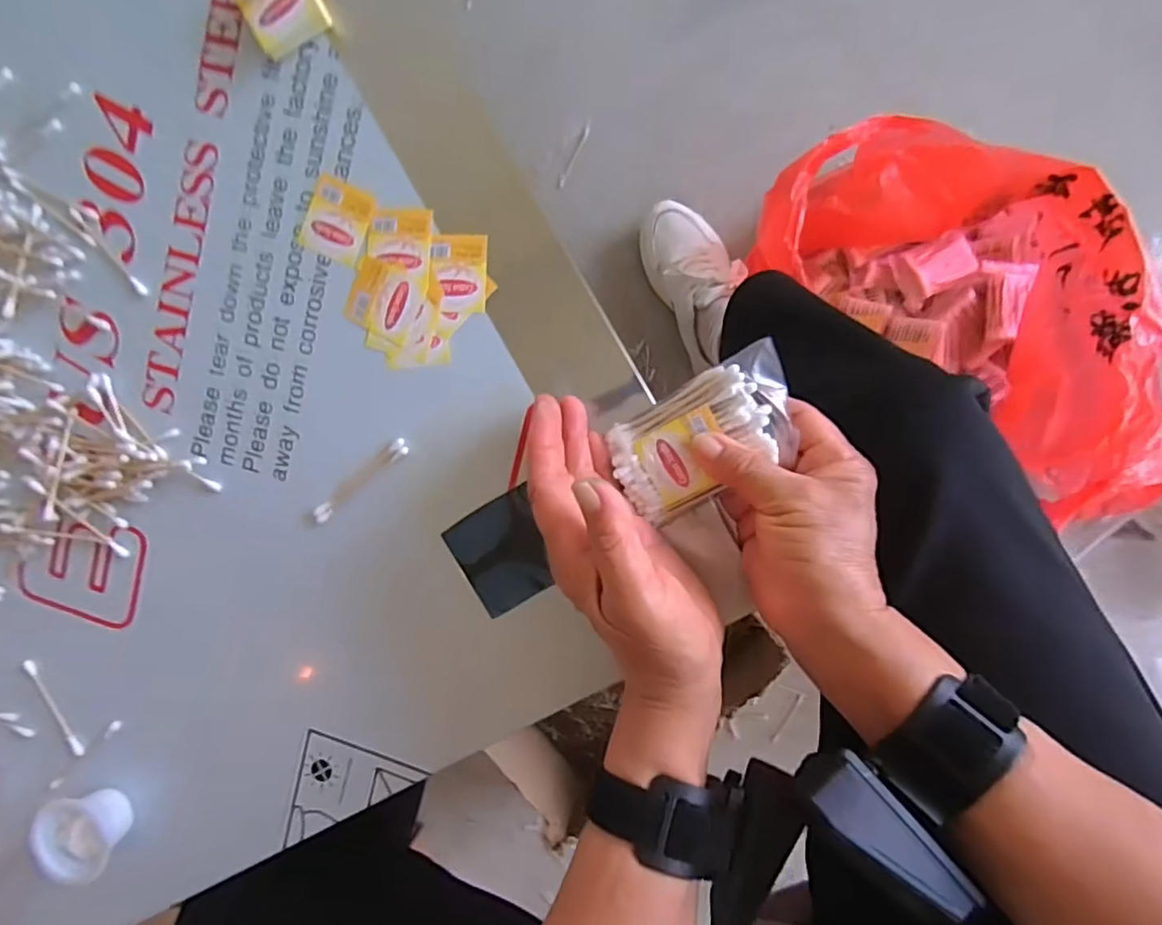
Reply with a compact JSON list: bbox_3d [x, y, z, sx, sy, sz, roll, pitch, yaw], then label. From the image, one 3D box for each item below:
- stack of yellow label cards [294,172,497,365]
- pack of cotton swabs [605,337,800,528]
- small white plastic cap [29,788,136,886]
[{"bbox_3d":[-0.114,-0.109,0.351,0.120,0.004,0.082,26,97,6],"label":"stack of yellow label cards"},{"bbox_3d":[0.065,-0.012,0.310,0.095,0.018,0.059,-28,89,9],"label":"pack of cotton swabs"},{"bbox_3d":[-0.323,0.240,0.391,0.053,0.035,0.053,1,94,8],"label":"small white plastic cap"}]

